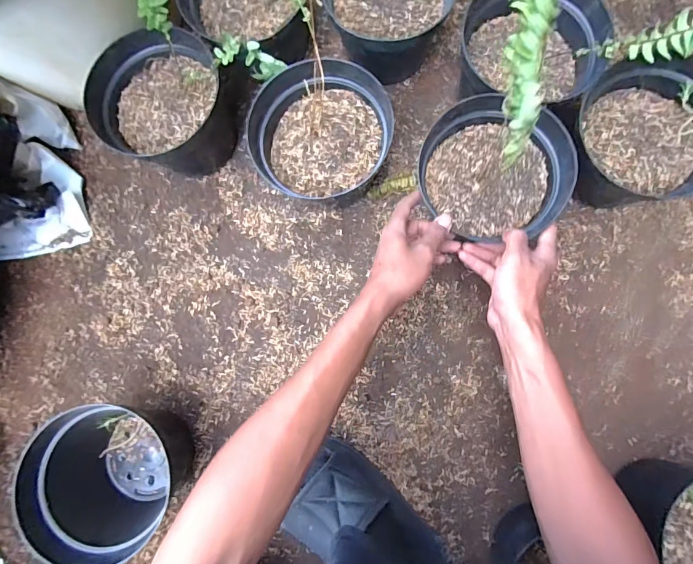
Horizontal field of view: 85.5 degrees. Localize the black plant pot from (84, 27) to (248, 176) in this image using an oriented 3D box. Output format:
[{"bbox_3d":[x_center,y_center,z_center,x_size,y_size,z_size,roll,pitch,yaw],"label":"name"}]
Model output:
[{"bbox_3d":[-0.244,-0.243,0.534,0.153,0.126,0.166,0,85,4],"label":"black plant pot"}]

